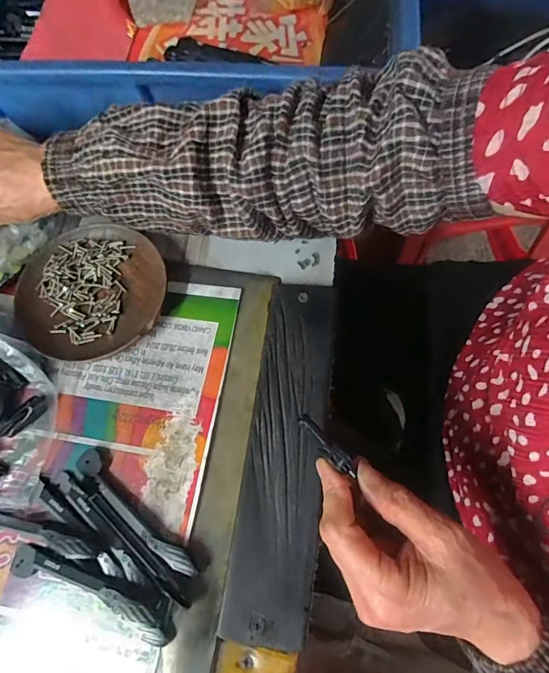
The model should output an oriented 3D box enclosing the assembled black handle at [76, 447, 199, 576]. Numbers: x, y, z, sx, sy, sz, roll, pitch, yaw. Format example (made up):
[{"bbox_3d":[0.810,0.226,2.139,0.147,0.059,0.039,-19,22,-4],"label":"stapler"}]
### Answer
[{"bbox_3d":[-0.089,0.111,0.259,0.106,0.009,0.016,40,75,17],"label":"assembled black handle"}]

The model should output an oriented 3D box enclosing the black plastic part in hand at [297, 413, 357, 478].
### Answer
[{"bbox_3d":[0.031,0.063,0.239,0.012,0.005,0.046,-44,95,-14],"label":"black plastic part in hand"}]

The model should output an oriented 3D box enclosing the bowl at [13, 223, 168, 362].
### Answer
[{"bbox_3d":[-0.142,-0.035,0.320,0.114,0.016,0.112,-1,68,3],"label":"bowl"}]

